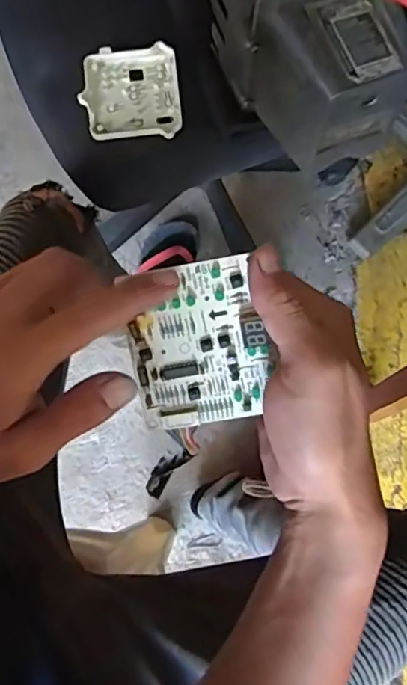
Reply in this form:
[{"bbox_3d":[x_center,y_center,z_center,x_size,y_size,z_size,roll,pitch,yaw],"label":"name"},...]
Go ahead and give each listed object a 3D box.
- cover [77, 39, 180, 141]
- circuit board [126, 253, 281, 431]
[{"bbox_3d":[-0.081,-0.279,0.635,0.104,0.017,0.103,-4,75,-1],"label":"cover"},{"bbox_3d":[-0.004,0.003,0.306,0.069,0.010,0.088,-10,102,4],"label":"circuit board"}]

